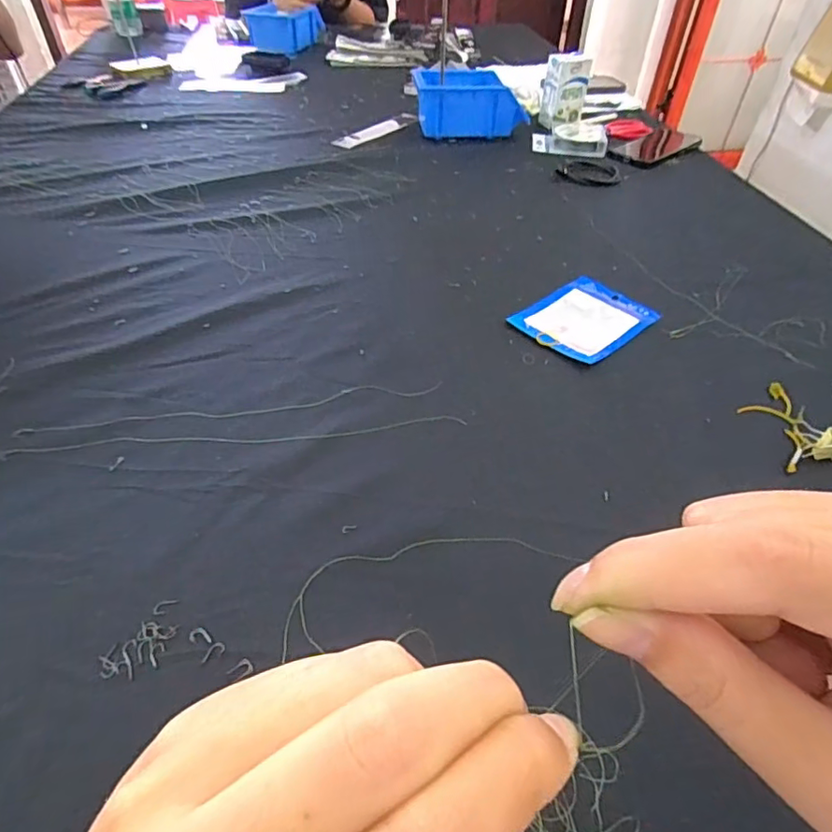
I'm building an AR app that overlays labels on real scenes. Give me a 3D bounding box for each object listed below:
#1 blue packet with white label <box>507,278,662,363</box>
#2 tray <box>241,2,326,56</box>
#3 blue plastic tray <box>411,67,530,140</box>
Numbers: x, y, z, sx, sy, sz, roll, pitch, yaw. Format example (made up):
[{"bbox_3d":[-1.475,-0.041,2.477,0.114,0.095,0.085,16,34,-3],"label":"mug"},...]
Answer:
[{"bbox_3d":[0.172,-0.100,0.555,0.126,0.007,0.098,-32,54,-28],"label":"blue packet with white label"},{"bbox_3d":[-0.317,-0.921,1.302,0.144,0.073,0.168,18,47,15],"label":"tray"},{"bbox_3d":[0.088,-0.519,0.912,0.179,0.081,0.108,-3,46,-4],"label":"blue plastic tray"}]

